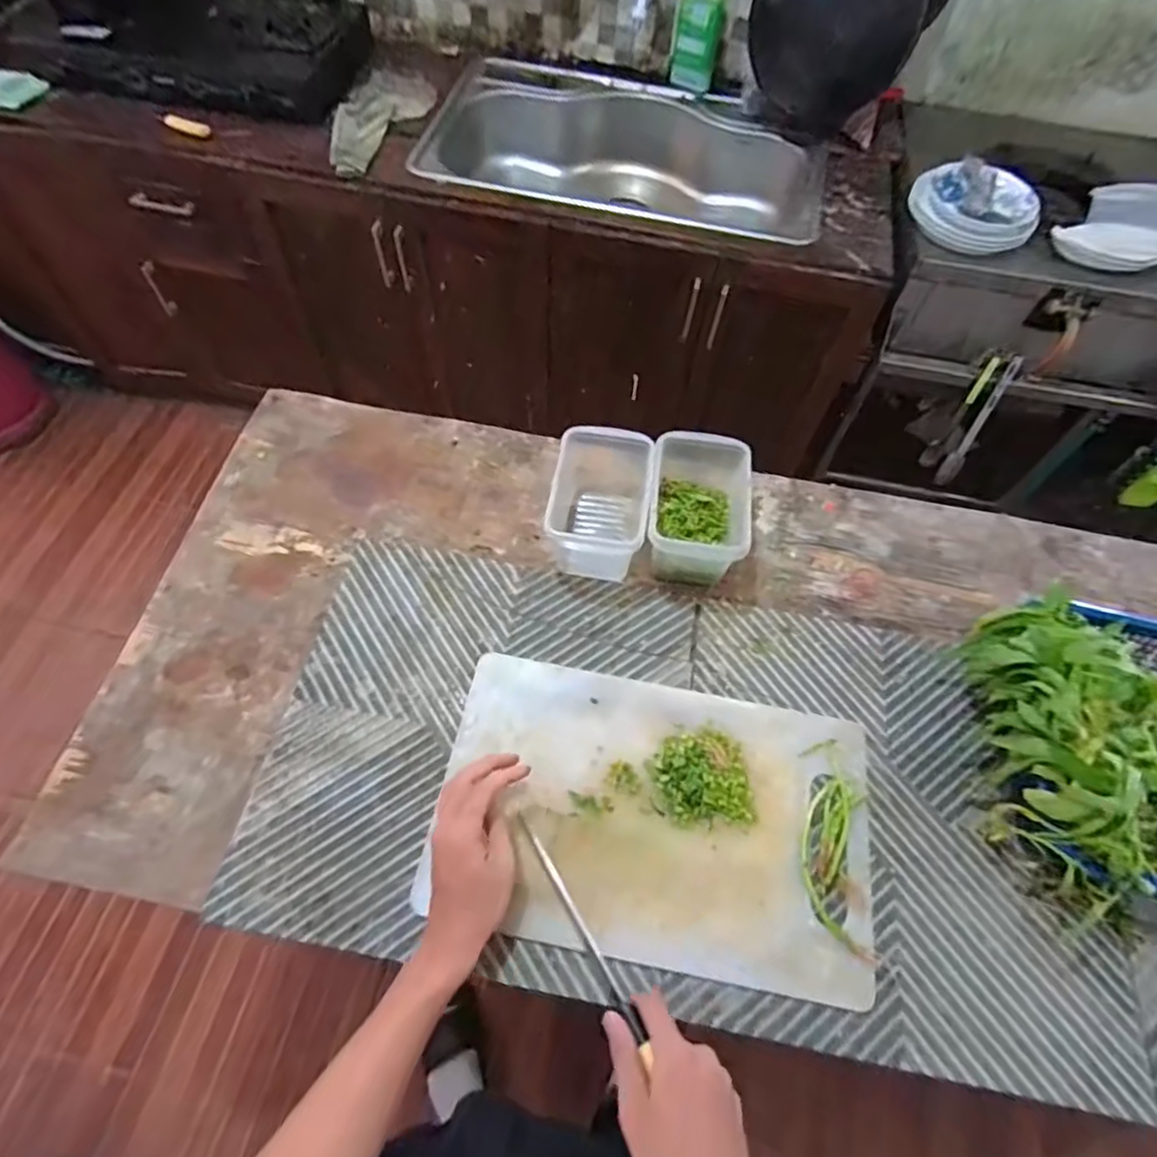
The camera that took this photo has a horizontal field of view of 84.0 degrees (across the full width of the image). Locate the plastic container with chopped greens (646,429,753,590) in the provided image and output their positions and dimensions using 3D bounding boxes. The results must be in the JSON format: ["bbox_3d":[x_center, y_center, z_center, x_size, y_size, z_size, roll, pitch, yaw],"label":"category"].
[{"bbox_3d":[0.131,-0.083,0.729,0.103,0.102,0.158,7,59,2],"label":"plastic container with chopped greens"}]

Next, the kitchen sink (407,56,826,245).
[{"bbox_3d":[0.093,-0.889,1.438,0.832,0.206,0.597,13,60,6],"label":"kitchen sink"}]

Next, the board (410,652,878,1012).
[{"bbox_3d":[0.072,0.218,0.599,0.390,0.016,0.243,10,59,4],"label":"board"}]

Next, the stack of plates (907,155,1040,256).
[{"bbox_3d":[0.738,-0.693,1.207,0.219,0.082,0.174,30,63,13],"label":"stack of plates"}]

